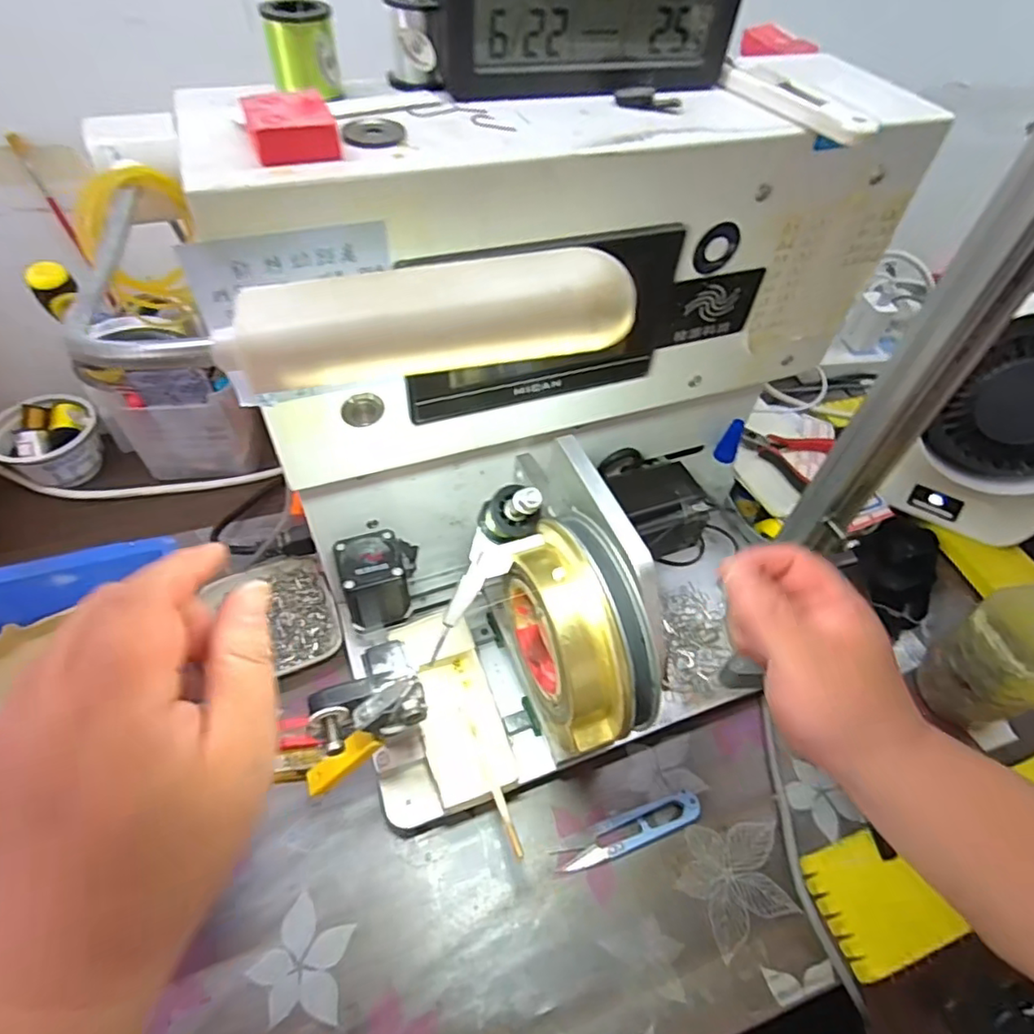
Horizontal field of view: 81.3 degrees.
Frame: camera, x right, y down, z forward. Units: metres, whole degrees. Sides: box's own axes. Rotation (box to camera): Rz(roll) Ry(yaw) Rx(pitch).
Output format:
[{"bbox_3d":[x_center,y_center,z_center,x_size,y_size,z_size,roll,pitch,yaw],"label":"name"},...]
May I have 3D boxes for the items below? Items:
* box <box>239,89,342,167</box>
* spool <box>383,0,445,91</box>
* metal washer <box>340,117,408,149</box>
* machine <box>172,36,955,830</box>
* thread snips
[{"bbox_3d":[-0.082,-0.142,0.218,0.030,0.012,0.032,-15,54,-16],"label":"box"},{"bbox_3d":[-0.045,-0.205,0.260,0.023,0.032,0.020,-2,52,-5],"label":"spool"},{"bbox_3d":[-0.055,-0.150,0.235,0.021,0.005,0.021,2,51,-2],"label":"metal washer"},{"bbox_3d":[0.052,-0.011,0.351,0.345,0.350,0.230,-14,54,-14],"label":"machine"},{"bbox_3d":[0.074,0.208,0.399,0.102,0.010,0.021,-15,54,-15],"label":"thread snips"}]

